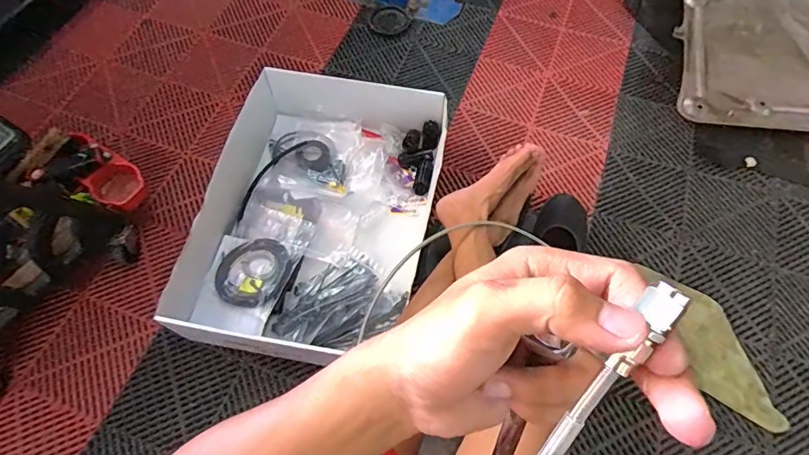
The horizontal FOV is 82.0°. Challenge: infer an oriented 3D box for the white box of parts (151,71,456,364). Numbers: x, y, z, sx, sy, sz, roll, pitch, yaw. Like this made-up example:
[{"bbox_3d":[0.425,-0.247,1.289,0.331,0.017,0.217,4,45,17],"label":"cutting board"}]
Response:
[{"bbox_3d":[-0.165,-0.055,1.015,0.433,0.162,0.654,9,64,6],"label":"white box of parts"}]

